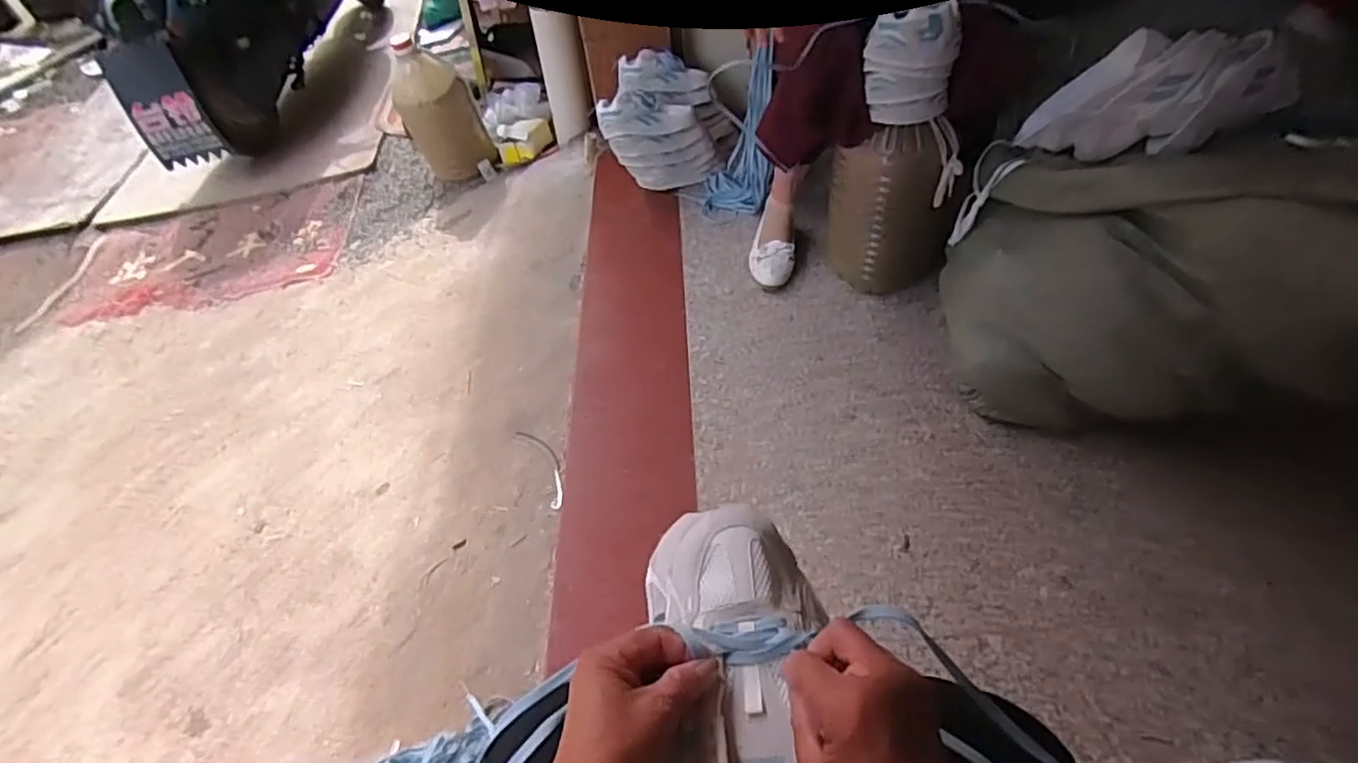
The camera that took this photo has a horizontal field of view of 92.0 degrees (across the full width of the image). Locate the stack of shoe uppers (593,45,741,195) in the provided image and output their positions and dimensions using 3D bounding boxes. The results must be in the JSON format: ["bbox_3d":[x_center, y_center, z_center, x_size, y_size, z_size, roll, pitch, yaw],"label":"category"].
[{"bbox_3d":[-0.018,-0.612,1.566,0.271,0.223,0.269,7,51,12],"label":"stack of shoe uppers"}]

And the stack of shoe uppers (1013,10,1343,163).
[{"bbox_3d":[0.660,-0.410,0.925,0.332,0.114,0.157,-6,47,36],"label":"stack of shoe uppers"}]

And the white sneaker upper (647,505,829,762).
[{"bbox_3d":[0.041,0.199,0.427,0.113,0.071,0.239,-5,55,0],"label":"white sneaker upper"}]

